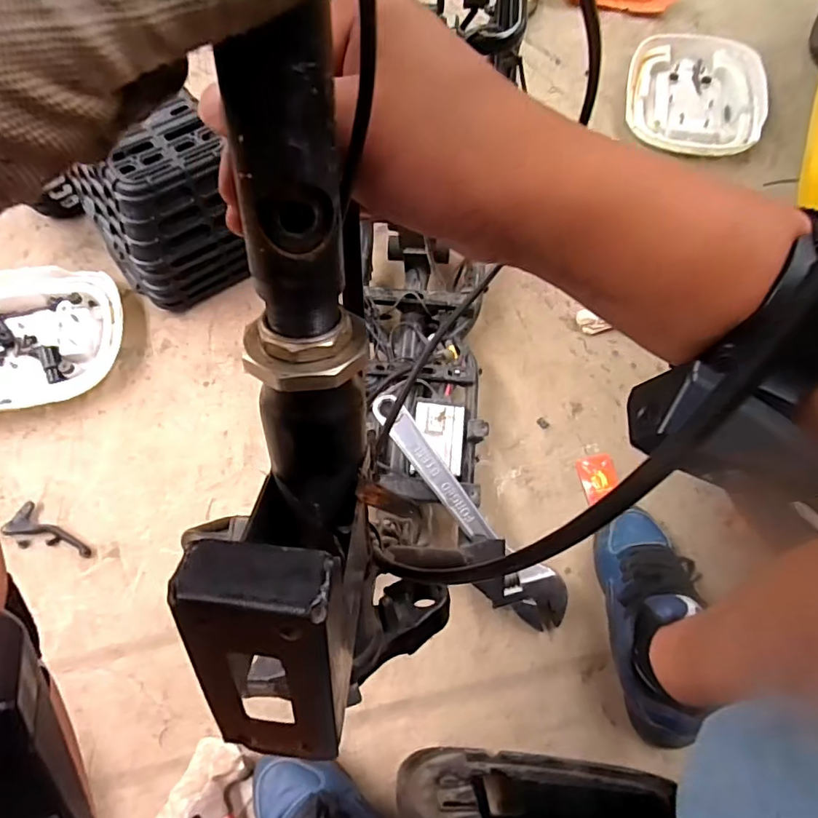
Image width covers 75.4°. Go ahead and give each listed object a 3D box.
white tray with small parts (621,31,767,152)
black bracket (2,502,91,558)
[{"bbox_3d":[0.616,-0.696,1.139,0.276,0.060,0.367,11,65,6],"label":"white tray with small parts"},{"bbox_3d":[-0.521,0.187,0.757,0.130,0.019,0.051,30,68,14],"label":"black bracket"}]

